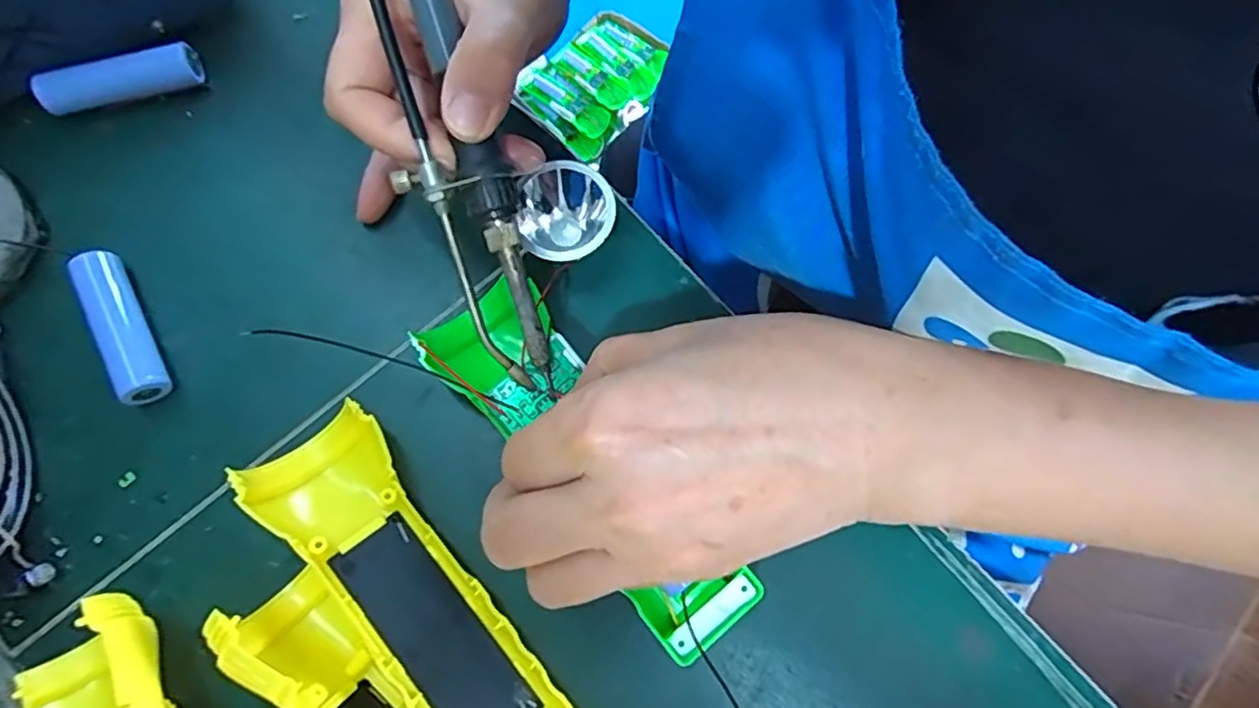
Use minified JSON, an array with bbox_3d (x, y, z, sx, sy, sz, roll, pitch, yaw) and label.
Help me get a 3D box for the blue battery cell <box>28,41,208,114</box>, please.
[{"bbox_3d":[-0.231,-0.127,0.301,0.066,0.023,0.017,-18,75,-7],"label":"blue battery cell"}]

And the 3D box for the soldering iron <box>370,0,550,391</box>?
[{"bbox_3d":[-0.067,-0.087,0.234,0.031,0.024,0.197,-17,97,-7],"label":"soldering iron"}]

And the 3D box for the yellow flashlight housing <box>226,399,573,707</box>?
[{"bbox_3d":[-0.078,0.091,0.241,0.048,0.030,0.169,-41,79,-13],"label":"yellow flashlight housing"}]

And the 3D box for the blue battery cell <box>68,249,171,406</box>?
[{"bbox_3d":[-0.209,-0.011,0.272,0.016,0.020,0.066,-28,77,-10],"label":"blue battery cell"}]

